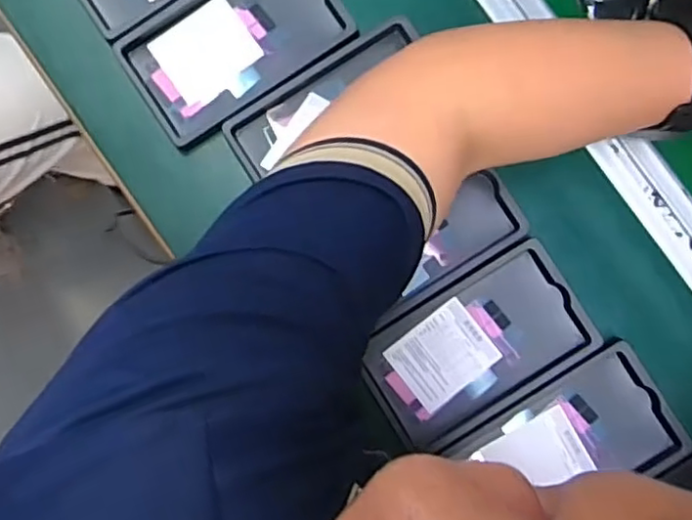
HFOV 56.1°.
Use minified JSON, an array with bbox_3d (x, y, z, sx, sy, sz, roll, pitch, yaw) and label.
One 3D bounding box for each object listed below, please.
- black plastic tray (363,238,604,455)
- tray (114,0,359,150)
[{"bbox_3d":[0.096,0.064,0.477,0.157,0.028,0.096,-31,87,-2],"label":"black plastic tray"},{"bbox_3d":[-0.083,-0.165,0.482,0.157,0.009,0.098,-36,87,-2],"label":"tray"}]

